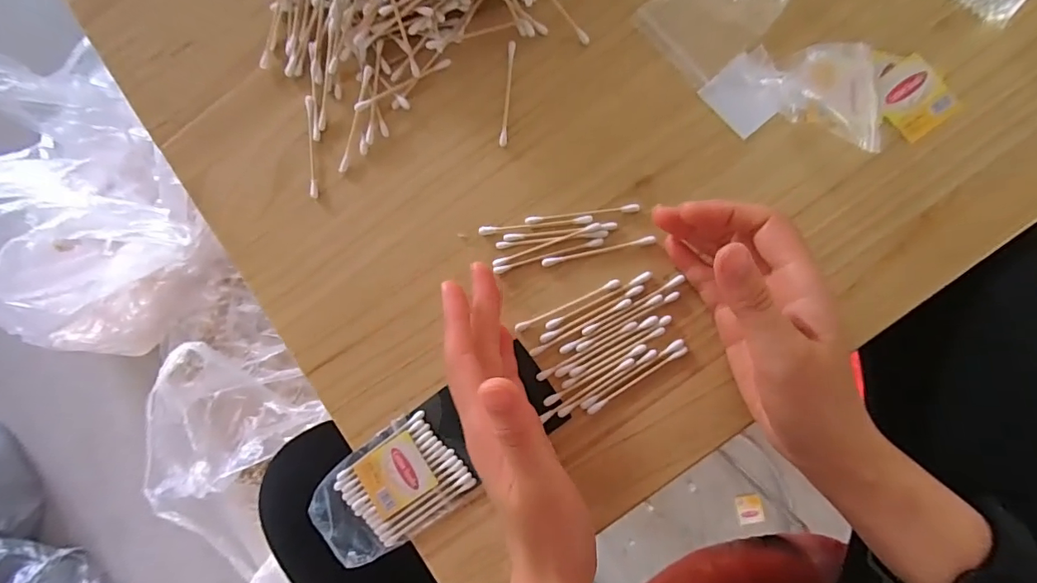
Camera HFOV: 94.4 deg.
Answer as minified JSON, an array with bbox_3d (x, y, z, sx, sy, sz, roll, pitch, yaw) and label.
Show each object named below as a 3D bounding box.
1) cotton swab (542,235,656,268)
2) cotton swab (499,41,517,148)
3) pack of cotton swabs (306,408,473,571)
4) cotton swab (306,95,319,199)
[{"bbox_3d":[0.050,-0.025,0.302,0.071,0.004,0.005,-12,86,6],"label":"cotton swab"},{"bbox_3d":[-0.007,-0.131,0.315,0.005,0.004,0.070,5,88,7],"label":"cotton swab"},{"bbox_3d":[-0.085,0.128,0.308,0.103,0.009,0.063,-39,84,3],"label":"pack of cotton swabs"},{"bbox_3d":[-0.142,-0.099,0.329,0.006,0.004,0.070,-4,87,6],"label":"cotton swab"}]

